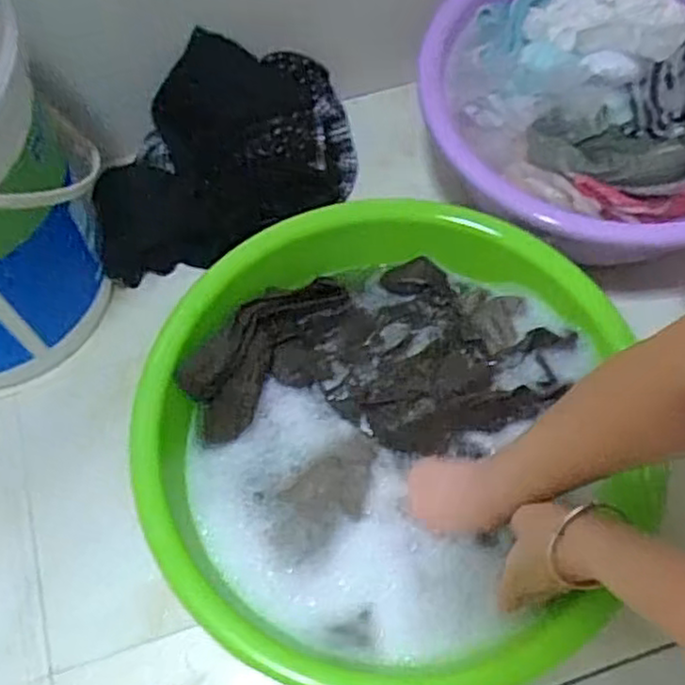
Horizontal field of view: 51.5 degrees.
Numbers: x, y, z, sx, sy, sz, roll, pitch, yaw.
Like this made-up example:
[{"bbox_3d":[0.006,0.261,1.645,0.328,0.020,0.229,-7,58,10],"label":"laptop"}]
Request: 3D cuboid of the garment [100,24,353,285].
[{"bbox_3d":[-0.144,-0.218,0.822,0.318,0.186,0.149,-21,65,-8],"label":"garment"}]

